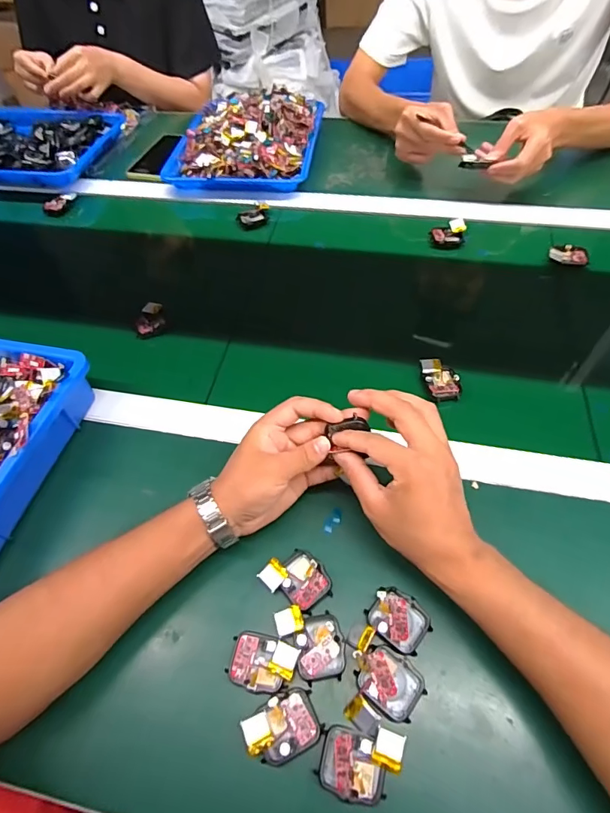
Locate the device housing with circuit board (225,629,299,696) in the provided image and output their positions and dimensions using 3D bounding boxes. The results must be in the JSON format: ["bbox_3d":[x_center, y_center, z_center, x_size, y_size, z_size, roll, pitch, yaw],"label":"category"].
[{"bbox_3d":[-0.033,0.197,0.340,0.051,0.010,0.038,8,57,9],"label":"device housing with circuit board"}]

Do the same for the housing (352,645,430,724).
[{"bbox_3d":[0.063,0.204,0.329,0.049,0.012,0.038,35,64,24],"label":"housing"}]

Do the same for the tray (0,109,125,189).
[{"bbox_3d":[-0.512,-0.483,0.808,0.311,0.038,0.236,9,57,9],"label":"tray"}]

